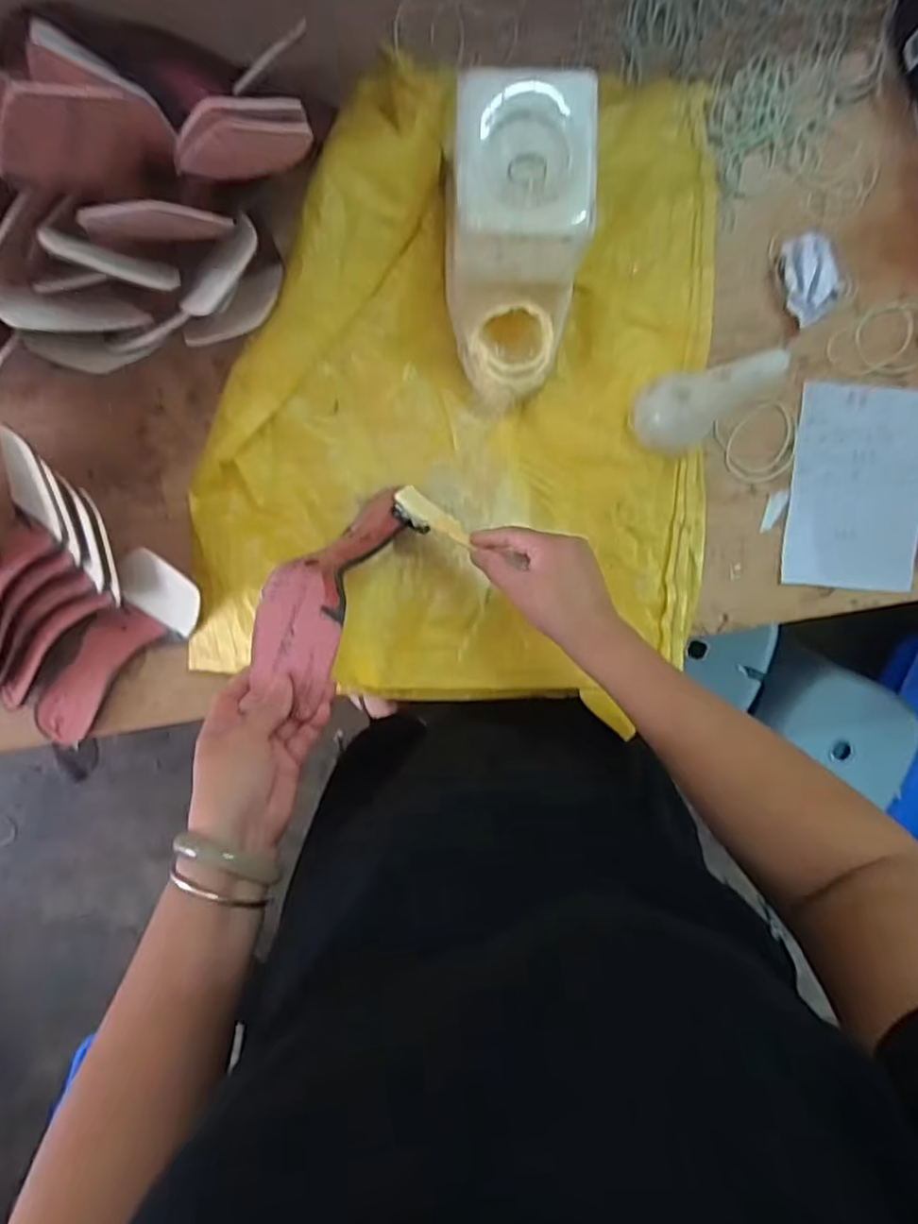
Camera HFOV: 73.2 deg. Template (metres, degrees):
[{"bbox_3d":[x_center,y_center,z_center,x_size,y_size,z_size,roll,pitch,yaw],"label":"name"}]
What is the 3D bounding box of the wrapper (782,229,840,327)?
[{"bbox_3d":[0.320,-0.304,0.565,0.039,0.029,0.073,-19,96,0],"label":"wrapper"}]

